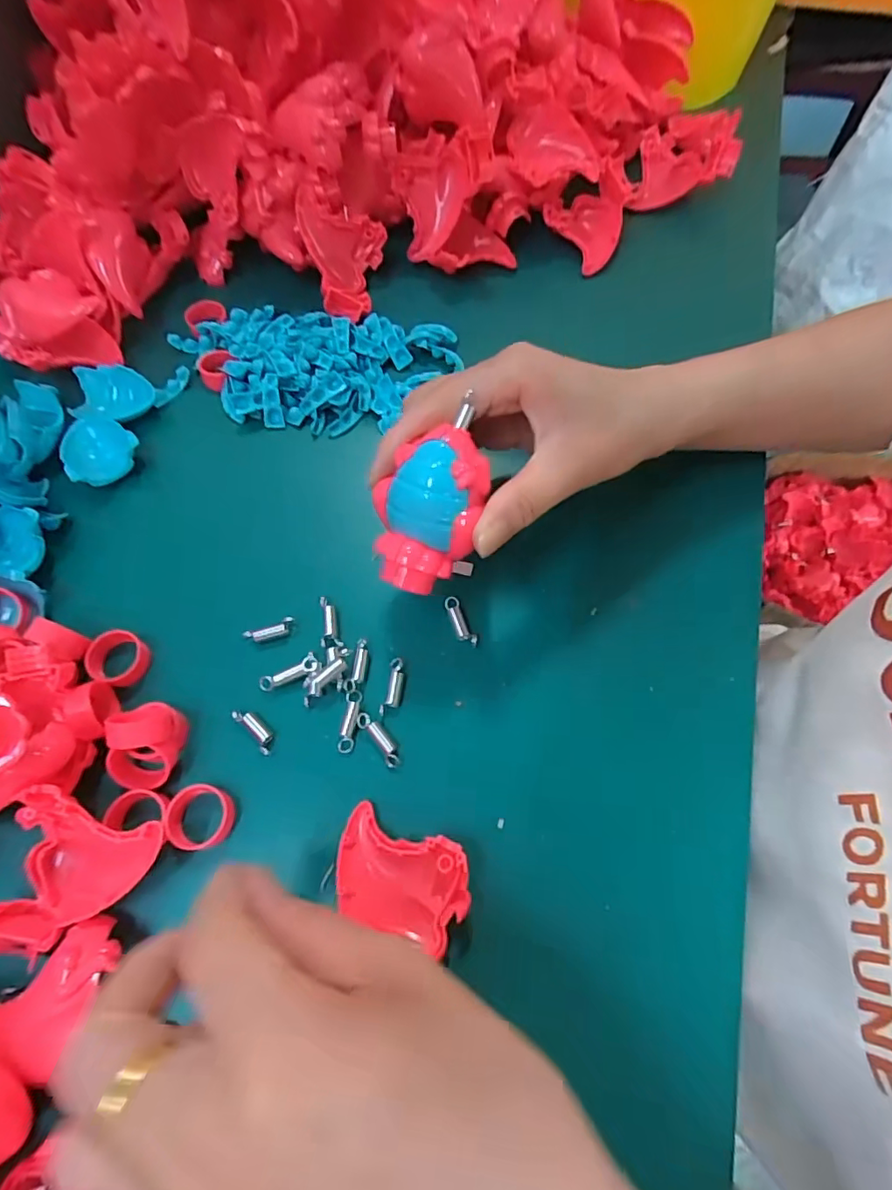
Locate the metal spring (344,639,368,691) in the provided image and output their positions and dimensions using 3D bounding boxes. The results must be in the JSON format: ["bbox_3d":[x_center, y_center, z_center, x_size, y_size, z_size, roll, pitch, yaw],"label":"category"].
[{"bbox_3d":[-0.042,0.033,0.264,0.008,0.004,0.026,11,66,6],"label":"metal spring"}]

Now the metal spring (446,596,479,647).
[{"bbox_3d":[0.007,0.013,0.274,0.009,0.004,0.028,-24,67,-9],"label":"metal spring"}]

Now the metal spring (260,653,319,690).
[{"bbox_3d":[-0.074,0.038,0.261,0.028,0.006,0.009,-28,68,-11],"label":"metal spring"}]

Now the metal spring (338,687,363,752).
[{"bbox_3d":[-0.044,0.057,0.253,0.007,0.005,0.028,4,66,3],"label":"metal spring"}]

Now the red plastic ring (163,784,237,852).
[{"bbox_3d":[-0.105,0.095,0.236,0.026,0.015,0.025,0,66,1],"label":"red plastic ring"}]

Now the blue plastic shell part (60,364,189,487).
[{"bbox_3d":[-0.192,-0.101,0.321,0.052,0.018,0.085,7,66,4],"label":"blue plastic shell part"}]

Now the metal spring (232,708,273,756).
[{"bbox_3d":[-0.088,0.062,0.254,0.009,0.006,0.025,-41,71,-16],"label":"metal spring"}]

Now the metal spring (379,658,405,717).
[{"bbox_3d":[-0.024,0.043,0.261,0.009,0.004,0.027,9,66,5],"label":"metal spring"}]

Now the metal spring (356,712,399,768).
[{"bbox_3d":[-0.030,0.065,0.251,0.008,0.006,0.028,-37,70,-14],"label":"metal spring"}]

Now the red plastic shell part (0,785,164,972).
[{"bbox_3d":[-0.146,0.112,0.214,0.055,0.028,0.059,0,66,1],"label":"red plastic shell part"}]

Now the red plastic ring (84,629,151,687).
[{"bbox_3d":[-0.159,0.031,0.267,0.024,0.011,0.026,0,66,1],"label":"red plastic ring"}]

